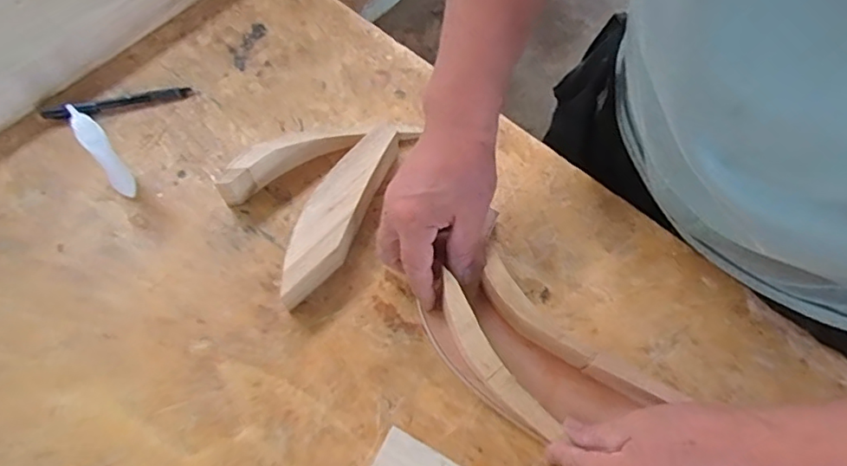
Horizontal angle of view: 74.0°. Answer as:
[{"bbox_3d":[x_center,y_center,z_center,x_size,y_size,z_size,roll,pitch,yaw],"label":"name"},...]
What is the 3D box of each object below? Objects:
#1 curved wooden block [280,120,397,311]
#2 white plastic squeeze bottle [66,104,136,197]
[{"bbox_3d":[-0.074,-0.016,0.500,0.045,0.045,0.177,24,66,9],"label":"curved wooden block"},{"bbox_3d":[-0.272,-0.066,0.480,0.016,0.095,0.019,25,56,34],"label":"white plastic squeeze bottle"}]

